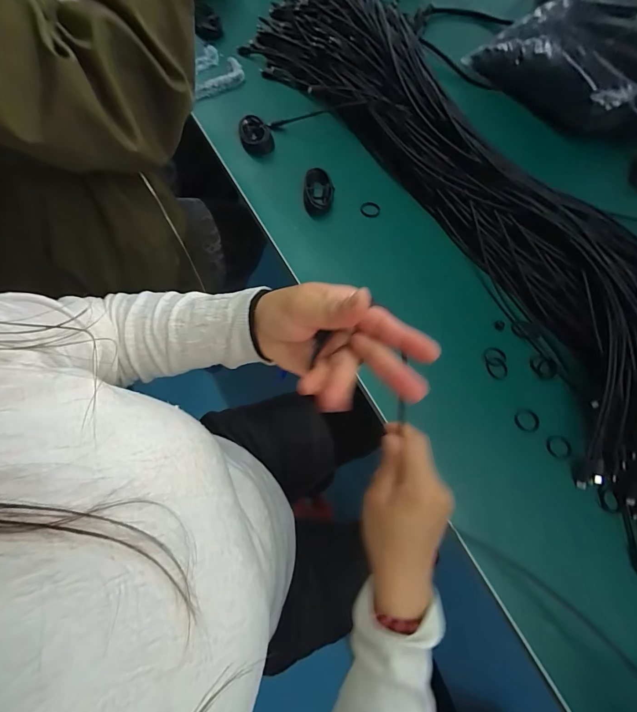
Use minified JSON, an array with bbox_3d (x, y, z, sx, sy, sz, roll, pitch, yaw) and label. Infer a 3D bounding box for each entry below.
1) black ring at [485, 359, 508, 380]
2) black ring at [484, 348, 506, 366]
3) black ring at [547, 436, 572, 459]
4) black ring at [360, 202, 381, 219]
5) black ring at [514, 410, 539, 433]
[{"bbox_3d":[0.222,0.016,0.425,0.025,0.004,0.029,-30,74,-12],"label":"black ring"},{"bbox_3d":[0.223,0.001,0.431,0.028,0.004,0.025,-16,72,-8],"label":"black ring"},{"bbox_3d":[0.278,0.105,0.394,0.028,0.004,0.026,1,70,-2],"label":"black ring"},{"bbox_3d":[0.076,-0.216,0.507,0.029,0.006,0.024,7,70,0],"label":"black ring"},{"bbox_3d":[0.248,0.077,0.405,0.029,0.004,0.026,7,70,0],"label":"black ring"}]

